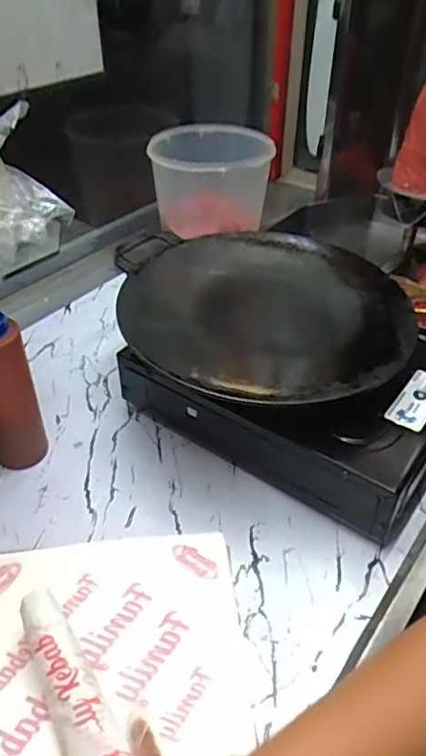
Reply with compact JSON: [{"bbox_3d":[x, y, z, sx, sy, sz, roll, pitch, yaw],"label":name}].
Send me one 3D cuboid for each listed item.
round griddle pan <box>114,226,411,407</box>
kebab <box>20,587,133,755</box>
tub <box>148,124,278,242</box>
[{"bbox_3d":[0.048,-0.086,0.680,0.341,0.045,0.323,1,39,-1],"label":"round griddle pan"},{"bbox_3d":[-0.109,0.247,0.448,0.045,0.038,0.162,-23,54,-27],"label":"kebab"},{"bbox_3d":[0.004,-0.364,1.058,0.200,0.151,0.219,1,37,-1],"label":"tub"}]

